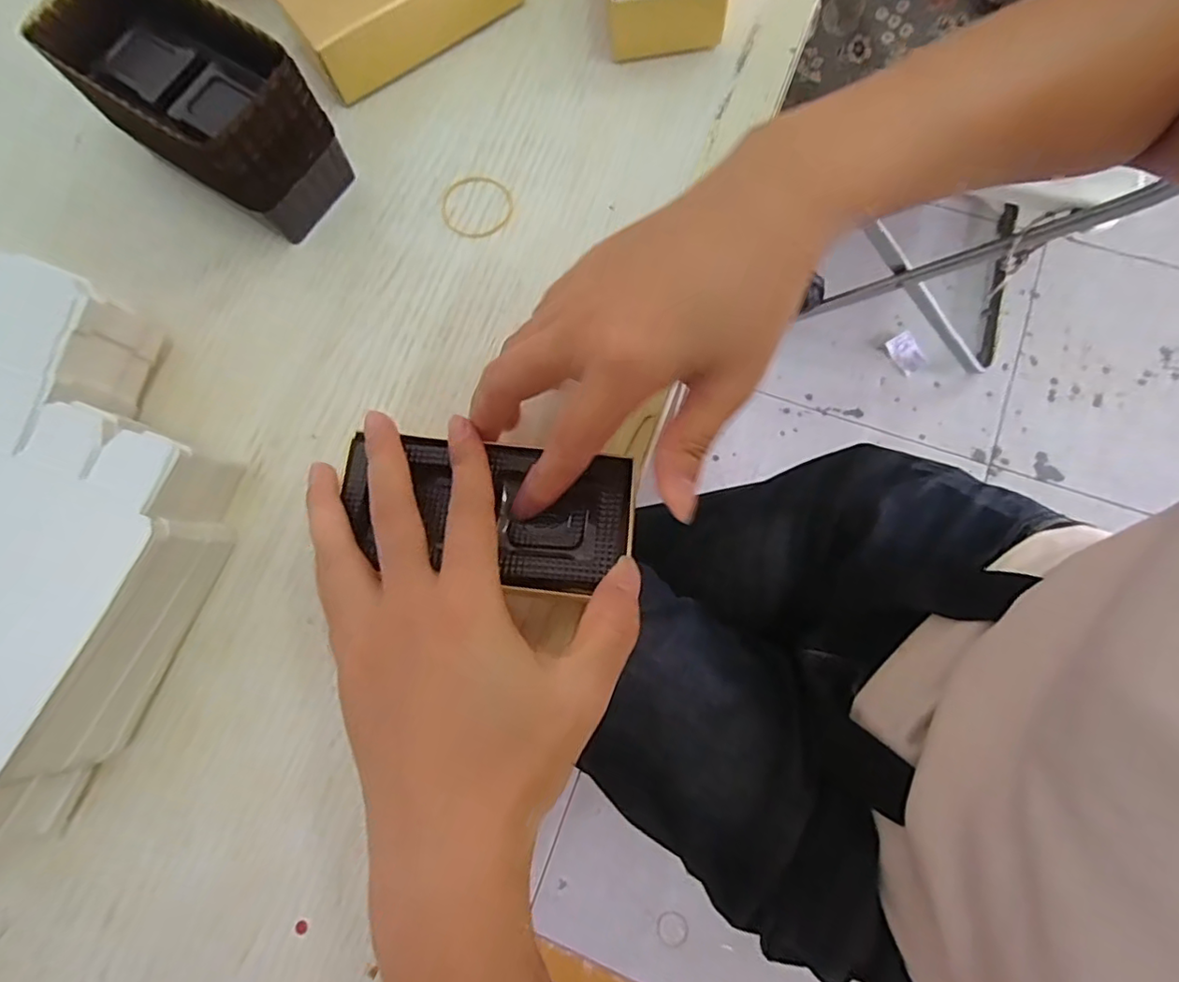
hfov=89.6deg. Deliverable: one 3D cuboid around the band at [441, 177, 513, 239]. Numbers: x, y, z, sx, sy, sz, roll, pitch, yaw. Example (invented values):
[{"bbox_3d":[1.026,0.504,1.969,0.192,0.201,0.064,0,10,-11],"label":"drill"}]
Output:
[{"bbox_3d":[-0.056,-0.141,0.293,0.035,0.004,0.035,0,77,5],"label":"band"}]

